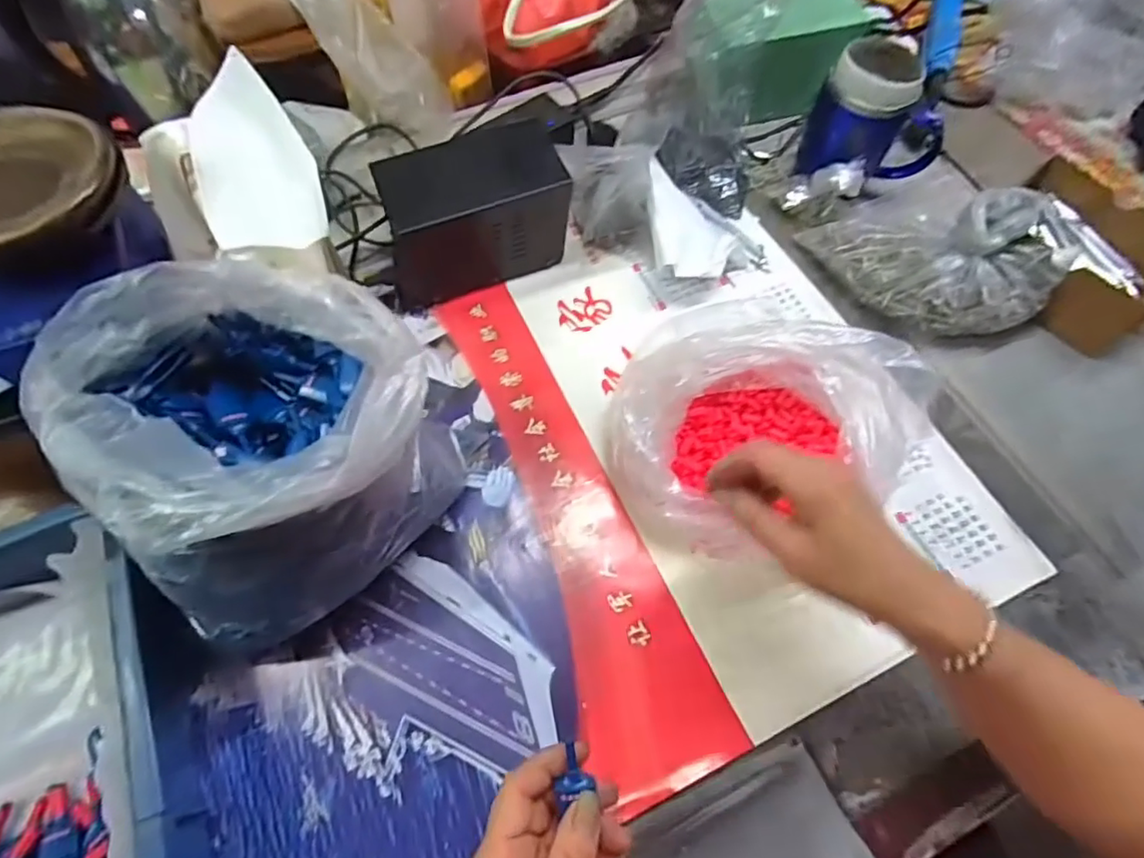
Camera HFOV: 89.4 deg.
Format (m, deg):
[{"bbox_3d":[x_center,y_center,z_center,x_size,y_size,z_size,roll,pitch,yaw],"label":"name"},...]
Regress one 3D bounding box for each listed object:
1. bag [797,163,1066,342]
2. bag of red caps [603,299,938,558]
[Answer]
[{"bbox_3d":[0.334,-0.168,0.538,0.119,0.087,0.201,-38,69,-16],"label":"bag"},{"bbox_3d":[0.156,0.002,0.452,0.248,0.081,0.198,16,65,9],"label":"bag of red caps"}]

